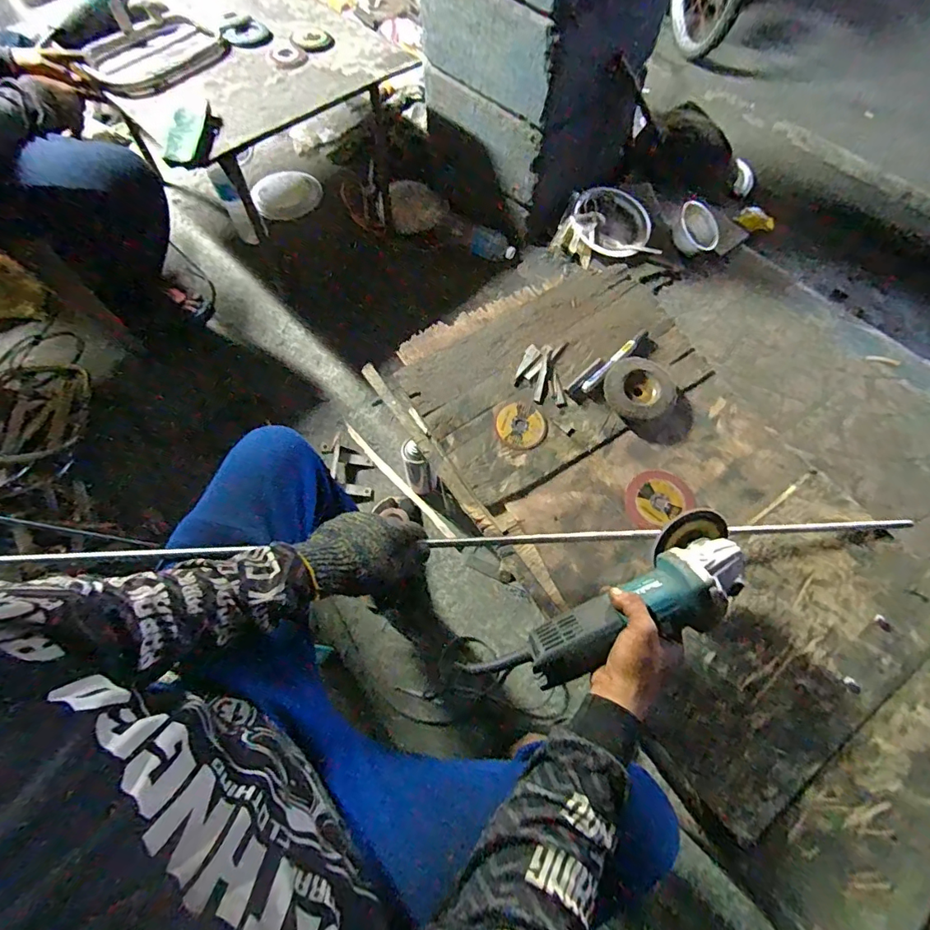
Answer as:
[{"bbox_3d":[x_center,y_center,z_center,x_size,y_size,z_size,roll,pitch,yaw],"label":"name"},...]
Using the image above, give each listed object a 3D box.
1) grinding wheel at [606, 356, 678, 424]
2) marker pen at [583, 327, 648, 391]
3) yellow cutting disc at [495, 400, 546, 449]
[{"bbox_3d":[0.264,-0.113,0.734,0.101,0.025,0.102,0,66,0],"label":"grinding wheel"},{"bbox_3d":[0.227,-0.159,0.739,0.142,0.011,0.016,-42,72,-16],"label":"marker pen"},{"bbox_3d":[0.081,-0.058,0.709,0.068,0.011,0.069,0,66,0],"label":"yellow cutting disc"}]

